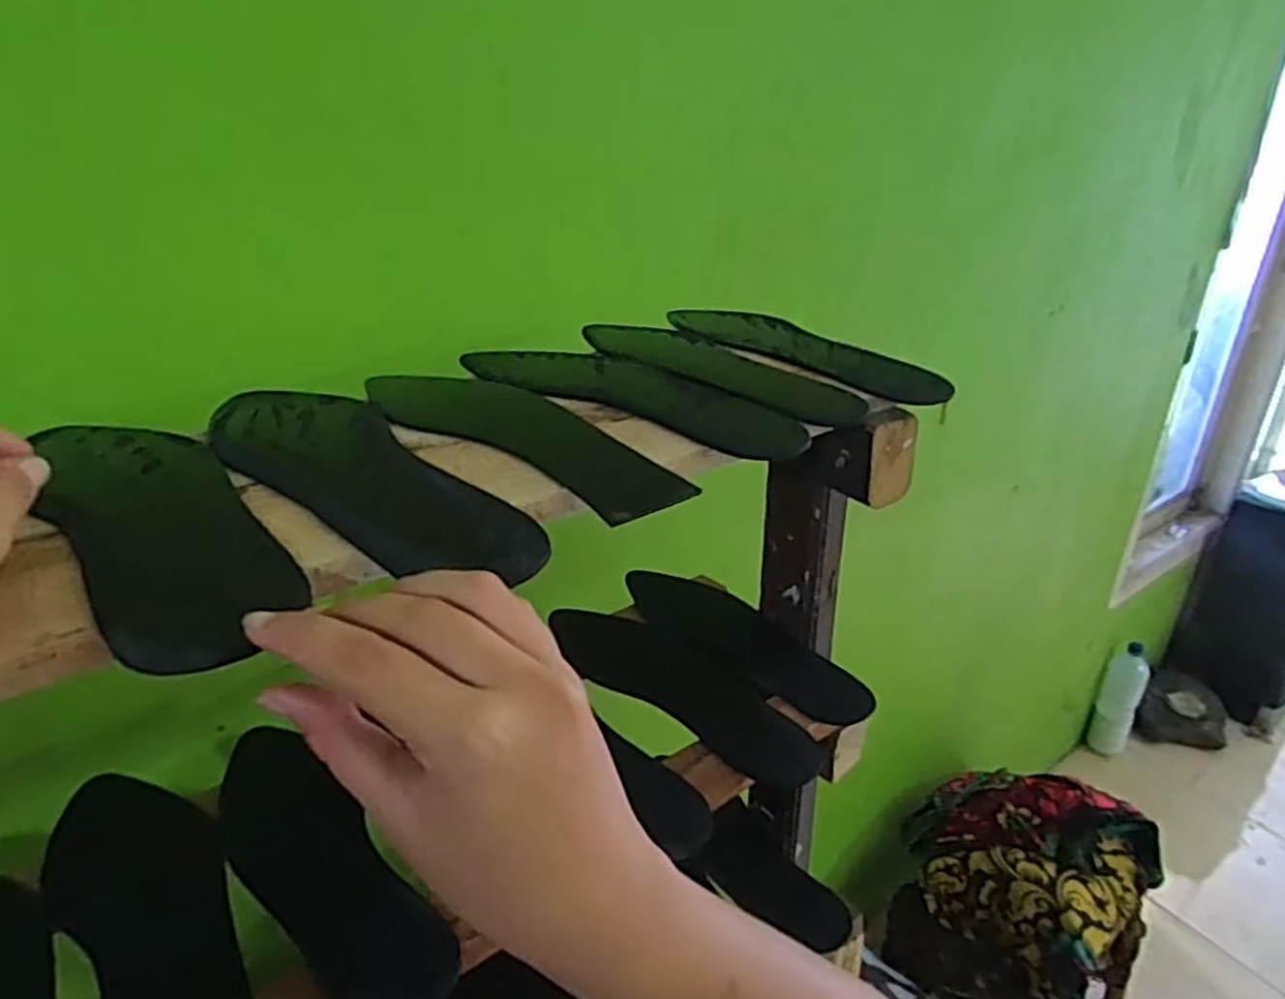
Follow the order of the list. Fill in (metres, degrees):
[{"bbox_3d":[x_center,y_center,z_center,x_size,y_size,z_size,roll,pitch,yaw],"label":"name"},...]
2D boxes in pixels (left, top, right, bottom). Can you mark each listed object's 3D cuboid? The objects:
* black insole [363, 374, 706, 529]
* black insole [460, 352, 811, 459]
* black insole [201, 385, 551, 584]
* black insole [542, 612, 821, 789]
[{"bbox_3d":[-0.068,-0.035,0.388,0.215,0.009,0.066,22,34,37],"label":"black insole"},{"bbox_3d":[-0.011,-0.063,0.433,0.222,0.004,0.068,19,33,33],"label":"black insole"},{"bbox_3d":[-0.132,-0.014,0.342,0.074,0.009,0.244,-21,33,-35],"label":"black insole"},{"bbox_3d":[0.024,0.130,0.560,0.238,0.005,0.074,22,34,37],"label":"black insole"}]

